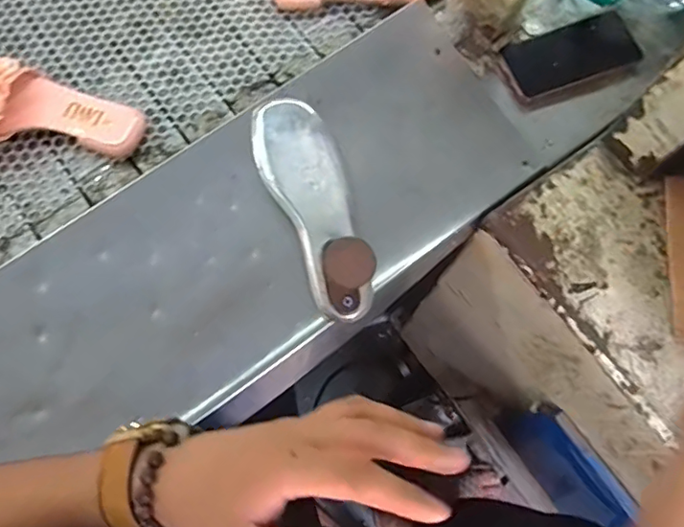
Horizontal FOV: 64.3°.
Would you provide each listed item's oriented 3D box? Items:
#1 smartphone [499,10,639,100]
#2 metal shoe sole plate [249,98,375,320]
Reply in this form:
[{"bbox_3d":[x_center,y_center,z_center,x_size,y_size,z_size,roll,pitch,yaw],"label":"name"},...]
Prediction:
[{"bbox_3d":[0.282,-0.255,0.658,0.177,0.012,0.077,-22,75,-8],"label":"smartphone"},{"bbox_3d":[-0.026,-0.067,0.546,0.089,0.086,0.242,-18,75,-7],"label":"metal shoe sole plate"}]

